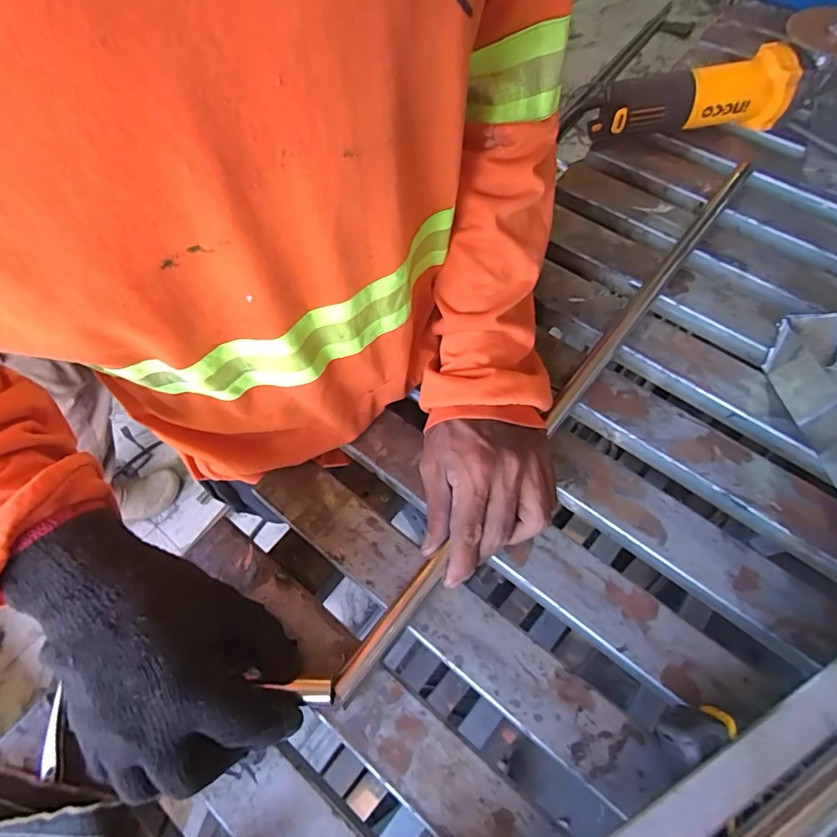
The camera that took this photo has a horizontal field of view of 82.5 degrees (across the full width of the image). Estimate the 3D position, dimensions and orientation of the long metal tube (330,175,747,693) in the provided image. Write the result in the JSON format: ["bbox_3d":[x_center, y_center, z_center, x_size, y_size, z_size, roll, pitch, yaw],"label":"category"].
[{"bbox_3d":[0.148,-0.043,0.410,0.015,0.022,0.631,36,69,18],"label":"long metal tube"}]

